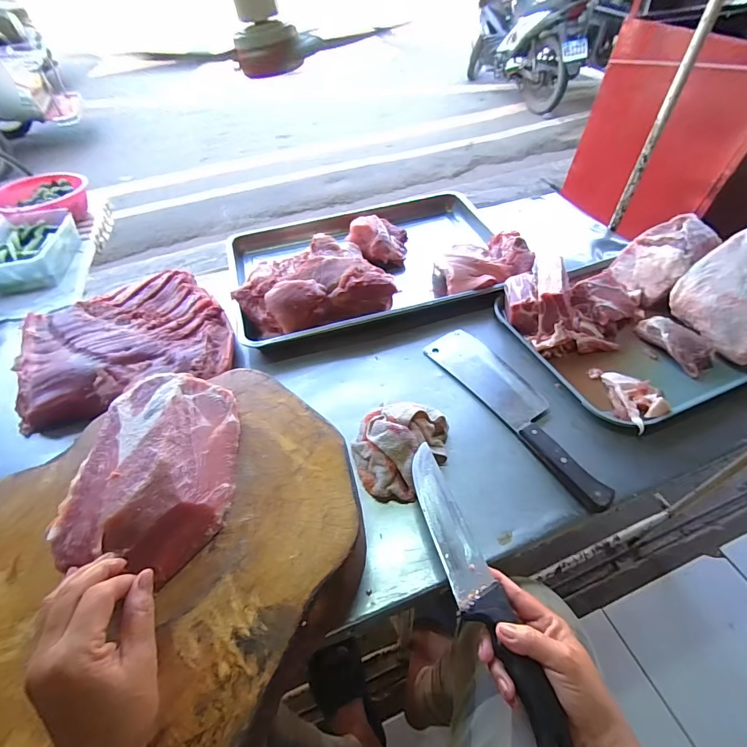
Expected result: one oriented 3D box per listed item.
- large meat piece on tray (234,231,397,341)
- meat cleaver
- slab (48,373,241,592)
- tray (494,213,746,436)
[{"bbox_3d":[-0.122,-0.180,0.754,0.283,0.071,0.217,-15,51,-12],"label":"large meat piece on tray"},{"bbox_3d":[0.221,0.038,0.598,0.091,0.028,0.356,-26,54,-19],"label":"meat cleaver"},{"bbox_3d":[-0.225,0.096,0.415,0.130,0.068,0.207,-3,50,-2],"label":"slab"},{"bbox_3d":[0.467,-0.119,0.647,0.403,0.154,0.322,-20,52,-15],"label":"tray"}]

